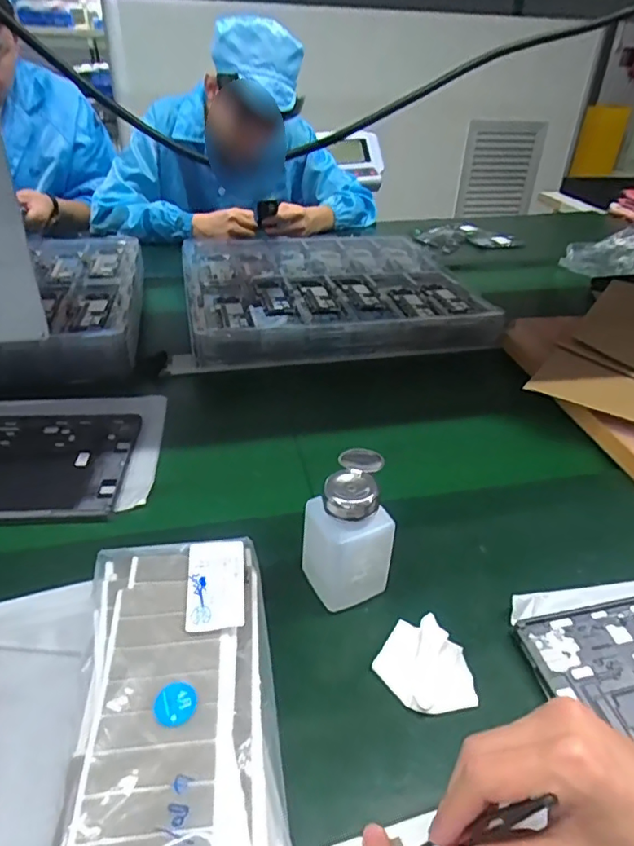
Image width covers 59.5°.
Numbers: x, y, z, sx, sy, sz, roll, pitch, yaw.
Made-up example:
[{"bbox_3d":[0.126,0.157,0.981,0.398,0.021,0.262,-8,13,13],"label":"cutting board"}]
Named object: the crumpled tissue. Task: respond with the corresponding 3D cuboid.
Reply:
[{"bbox_3d":[0.080,0.172,0.394,0.064,0.007,0.070,-26,45,-35],"label":"crumpled tissue"}]

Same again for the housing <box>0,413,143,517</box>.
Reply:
[{"bbox_3d":[-0.324,0.039,0.567,0.253,0.008,0.171,1,35,-4],"label":"housing"}]

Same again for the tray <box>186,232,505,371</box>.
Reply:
[{"bbox_3d":[0.012,-0.231,0.921,0.450,0.042,0.433,-7,36,-14],"label":"tray"}]

